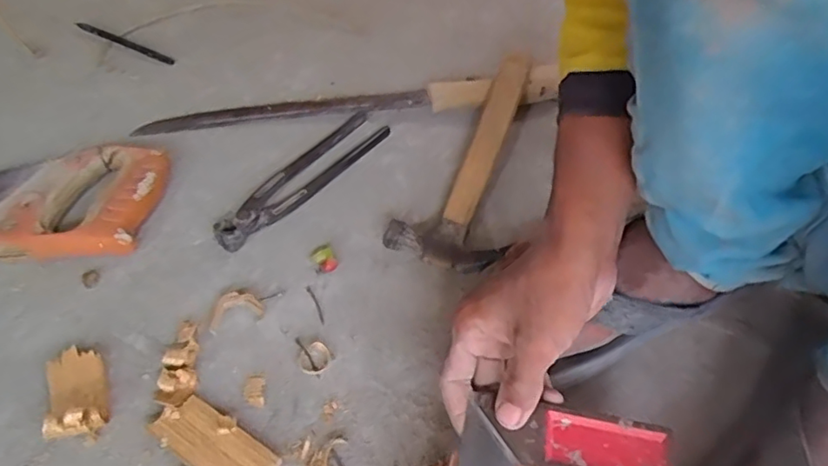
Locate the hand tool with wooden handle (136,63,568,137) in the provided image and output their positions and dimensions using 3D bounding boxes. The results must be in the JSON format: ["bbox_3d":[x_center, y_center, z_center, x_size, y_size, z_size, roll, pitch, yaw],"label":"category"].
[{"bbox_3d":[-0.060,-0.131,0.572,0.405,0.031,0.034,-6,53,-7],"label":"hand tool with wooden handle"}]

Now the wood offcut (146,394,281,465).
[{"bbox_3d":[-0.129,0.138,0.374,0.084,0.012,0.034,28,56,18],"label":"wood offcut"}]

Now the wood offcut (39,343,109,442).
[{"bbox_3d":[-0.228,0.106,0.383,0.038,0.027,0.065,-17,55,-15],"label":"wood offcut"}]

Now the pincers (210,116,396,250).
[{"bbox_3d":[-0.101,-0.053,0.519,0.044,0.020,0.195,32,58,21],"label":"pincers"}]

